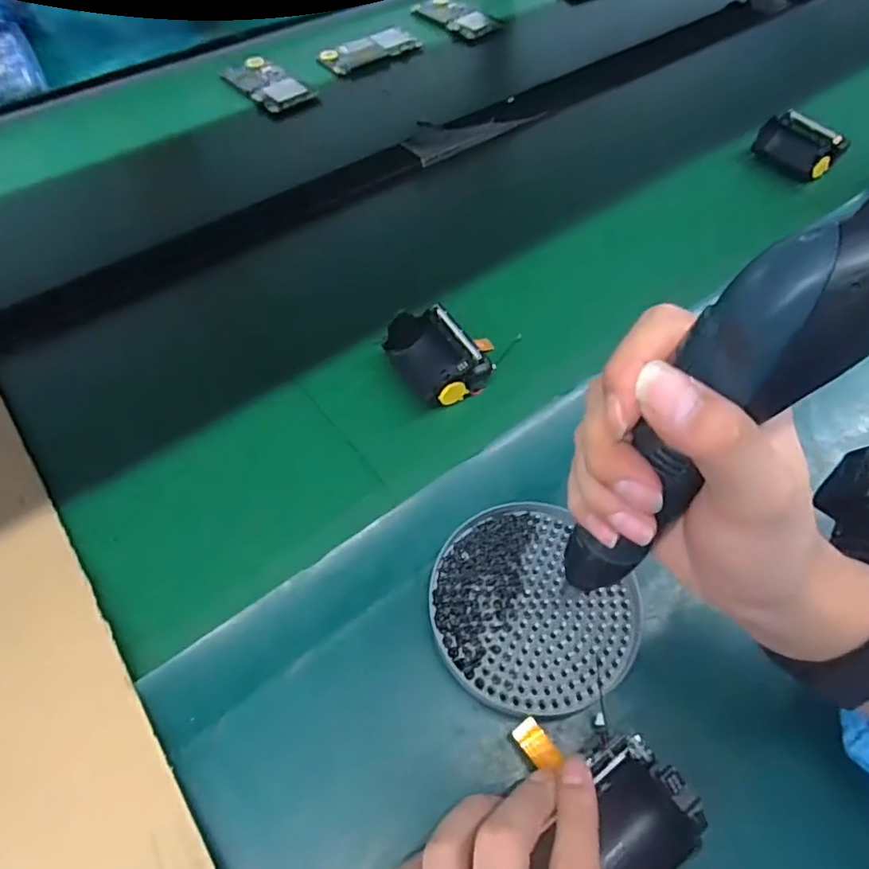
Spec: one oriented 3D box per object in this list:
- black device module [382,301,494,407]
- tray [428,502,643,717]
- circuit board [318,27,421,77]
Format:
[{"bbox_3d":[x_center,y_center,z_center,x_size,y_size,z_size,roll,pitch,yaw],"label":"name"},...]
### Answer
[{"bbox_3d":[0.002,-0.061,0.432,0.057,0.033,0.071,-26,59,-19],"label":"black device module"},{"bbox_3d":[0.053,0.095,0.333,0.105,0.005,0.113,1,54,-1],"label":"tray"},{"bbox_3d":[-0.079,-0.478,0.738,0.128,0.014,0.051,-32,66,-16],"label":"circuit board"}]

